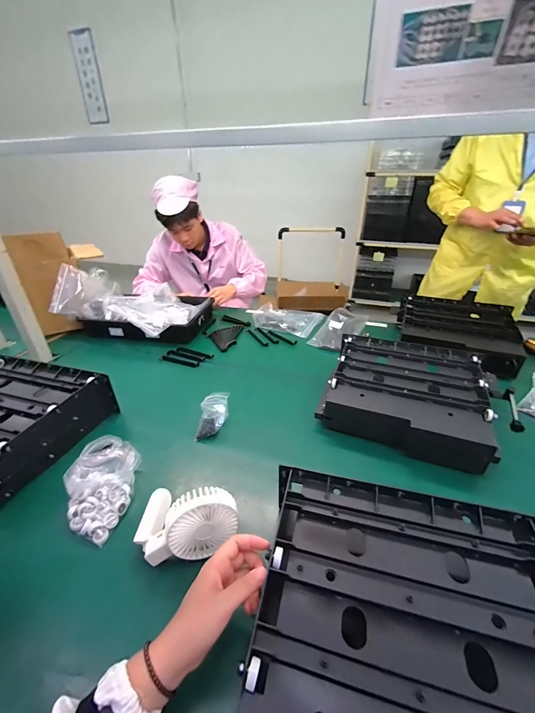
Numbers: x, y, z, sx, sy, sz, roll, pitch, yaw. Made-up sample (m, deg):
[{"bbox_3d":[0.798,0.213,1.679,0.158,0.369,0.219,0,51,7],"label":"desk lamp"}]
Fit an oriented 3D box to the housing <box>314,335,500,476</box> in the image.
[{"bbox_3d":[0.341,0.085,0.732,0.372,0.098,0.316,12,33,19],"label":"housing"}]

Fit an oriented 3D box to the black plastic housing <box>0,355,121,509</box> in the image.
[{"bbox_3d":[-0.608,0.138,0.681,0.378,0.113,0.314,10,32,17],"label":"black plastic housing"}]

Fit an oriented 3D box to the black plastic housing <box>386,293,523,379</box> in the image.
[{"bbox_3d":[0.617,-0.095,1.022,0.356,0.094,0.357,14,33,21],"label":"black plastic housing"}]

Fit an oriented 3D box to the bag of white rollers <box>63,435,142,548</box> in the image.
[{"bbox_3d":[-0.305,0.226,0.561,0.115,0.051,0.216,-4,31,-7],"label":"bag of white rollers"}]

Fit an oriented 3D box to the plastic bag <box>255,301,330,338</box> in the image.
[{"bbox_3d":[0.075,-0.157,1.252,0.294,0.026,0.197,19,35,28],"label":"plastic bag"}]

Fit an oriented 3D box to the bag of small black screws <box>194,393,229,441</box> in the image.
[{"bbox_3d":[-0.121,0.132,0.707,0.049,0.072,0.115,10,32,16],"label":"bag of small black screws"}]

